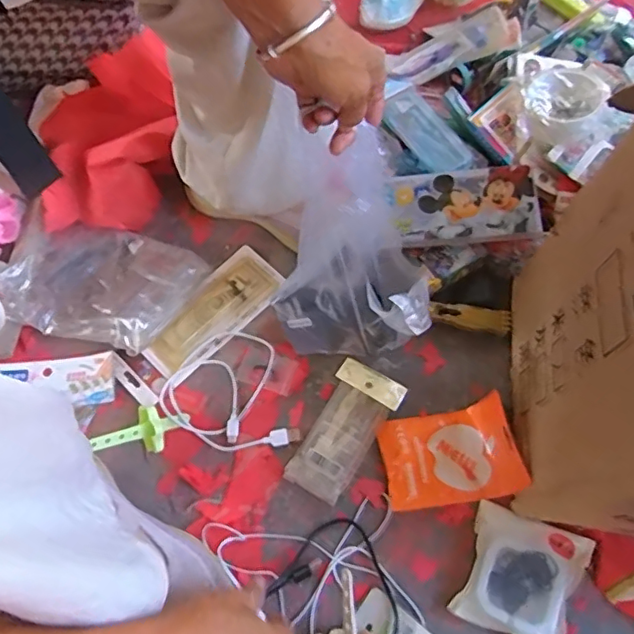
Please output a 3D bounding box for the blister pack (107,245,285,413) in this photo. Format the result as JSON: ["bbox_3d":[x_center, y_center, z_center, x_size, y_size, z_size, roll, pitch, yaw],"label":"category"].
[{"bbox_3d":[-0.126,0.006,0.610,0.075,0.011,0.205,40,70,18],"label":"blister pack"}]

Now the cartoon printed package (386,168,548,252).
[{"bbox_3d":[0.160,-0.123,0.607,0.154,0.023,0.089,-3,71,6],"label":"cartoon printed package"}]

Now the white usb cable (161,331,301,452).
[{"bbox_3d":[-0.097,0.077,0.571,0.124,0.016,0.137,-17,64,-8],"label":"white usb cable"}]

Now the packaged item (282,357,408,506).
[{"bbox_3d":[0.029,0.113,0.557,0.066,0.023,0.138,27,67,13],"label":"packaged item"}]

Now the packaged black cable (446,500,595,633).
[{"bbox_3d":[0.182,0.234,0.494,0.100,0.017,0.106,23,66,11],"label":"packaged black cable"}]

